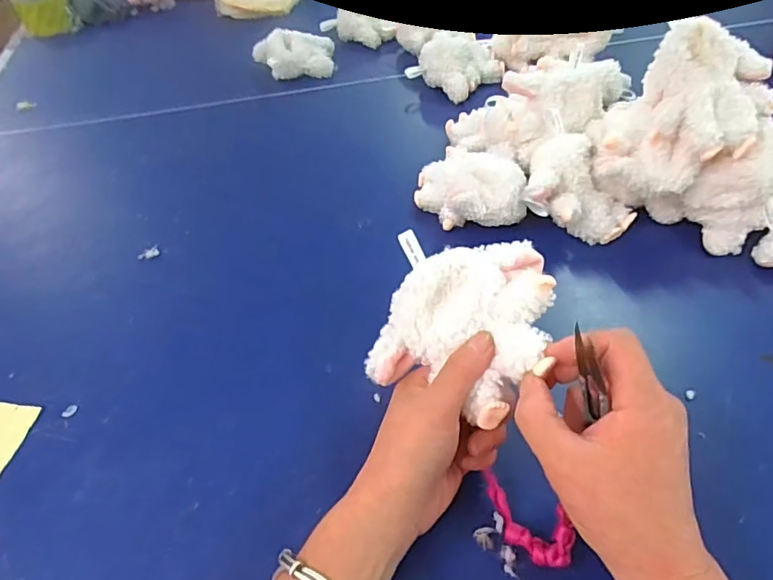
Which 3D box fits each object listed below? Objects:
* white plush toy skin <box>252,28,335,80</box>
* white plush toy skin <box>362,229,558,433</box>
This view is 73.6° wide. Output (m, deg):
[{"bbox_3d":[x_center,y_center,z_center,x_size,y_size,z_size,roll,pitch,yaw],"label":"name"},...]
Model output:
[{"bbox_3d":[-0.142,-0.364,0.799,0.126,0.051,0.074,-10,48,-5],"label":"white plush toy skin"},{"bbox_3d":[0.053,0.020,0.350,0.113,0.045,0.120,12,76,23],"label":"white plush toy skin"}]

